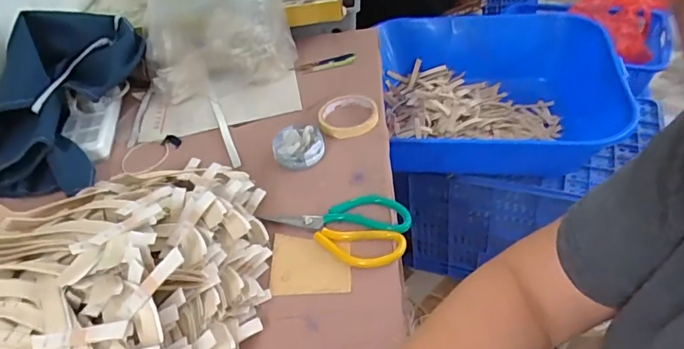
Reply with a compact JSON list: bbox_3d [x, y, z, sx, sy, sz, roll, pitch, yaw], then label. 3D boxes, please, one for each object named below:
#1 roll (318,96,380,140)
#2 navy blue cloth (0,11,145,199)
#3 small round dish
[{"bbox_3d":[0.009,-0.091,0.737,0.087,0.016,0.094,-6,42,5],"label":"roll"},{"bbox_3d":[-0.446,-0.124,0.745,0.184,0.113,0.318,3,66,12],"label":"navy blue cloth"},{"bbox_3d":[-0.062,-0.041,0.687,0.070,0.029,0.073,-6,42,5],"label":"small round dish"}]

